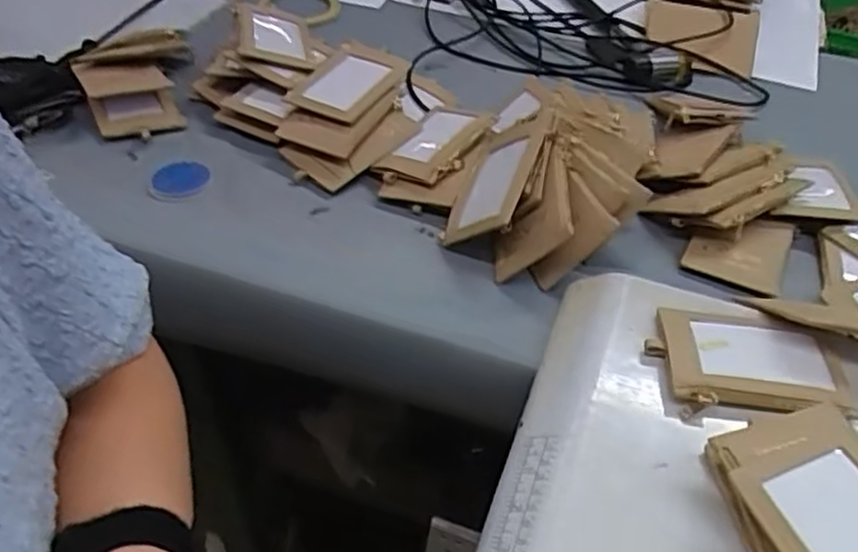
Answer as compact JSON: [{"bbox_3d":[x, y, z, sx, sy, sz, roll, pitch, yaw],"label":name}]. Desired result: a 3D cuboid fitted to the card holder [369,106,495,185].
[{"bbox_3d":[0.007,-0.118,0.643,0.062,0.016,0.111,22,45,24],"label":"card holder"}]

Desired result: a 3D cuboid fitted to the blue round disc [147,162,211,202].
[{"bbox_3d":[-0.212,-0.081,0.615,0.042,0.010,0.048,10,45,7],"label":"blue round disc"}]

